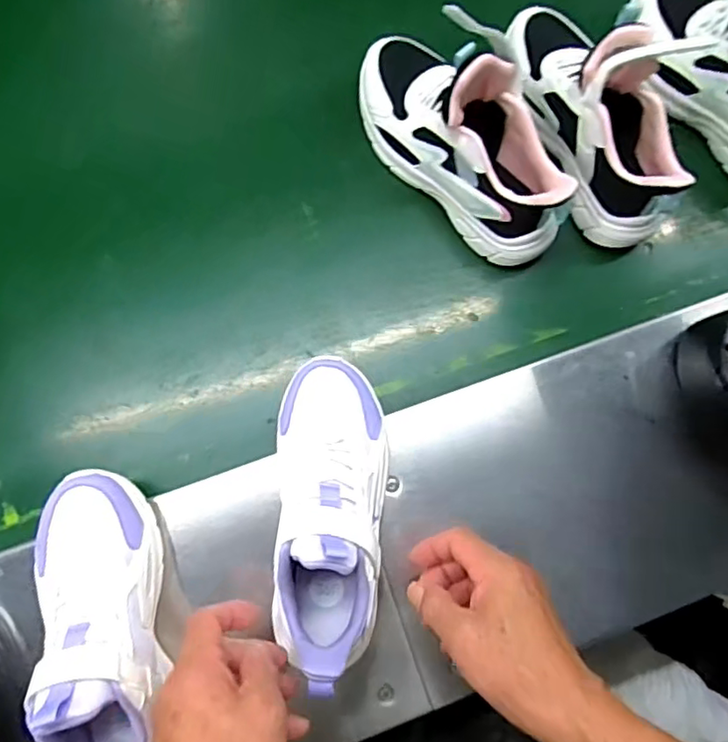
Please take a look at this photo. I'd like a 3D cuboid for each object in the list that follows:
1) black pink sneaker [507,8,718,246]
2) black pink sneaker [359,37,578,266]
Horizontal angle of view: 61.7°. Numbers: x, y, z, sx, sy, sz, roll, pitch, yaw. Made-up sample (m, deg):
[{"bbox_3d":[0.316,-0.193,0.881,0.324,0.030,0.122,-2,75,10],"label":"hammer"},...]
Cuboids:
[{"bbox_3d":[0.217,-0.239,0.554,0.094,0.140,0.231,-27,83,-6],"label":"black pink sneaker"},{"bbox_3d":[0.087,-0.208,0.536,0.240,0.131,0.088,44,82,5],"label":"black pink sneaker"}]

